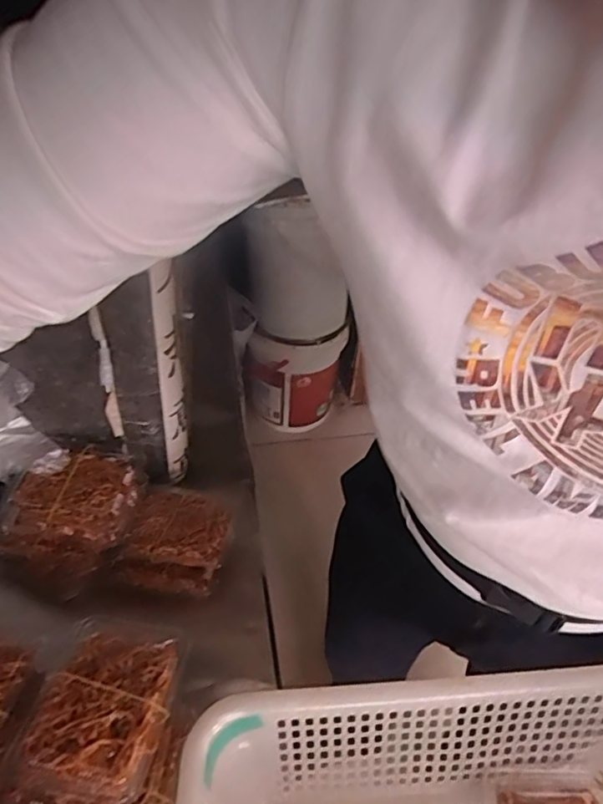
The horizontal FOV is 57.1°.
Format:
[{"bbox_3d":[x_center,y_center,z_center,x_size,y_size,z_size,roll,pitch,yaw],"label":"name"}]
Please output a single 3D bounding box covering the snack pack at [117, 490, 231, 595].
[{"bbox_3d":[-0.126,0.141,0.572,0.099,0.033,0.096,10,43,8],"label":"snack pack"}]

